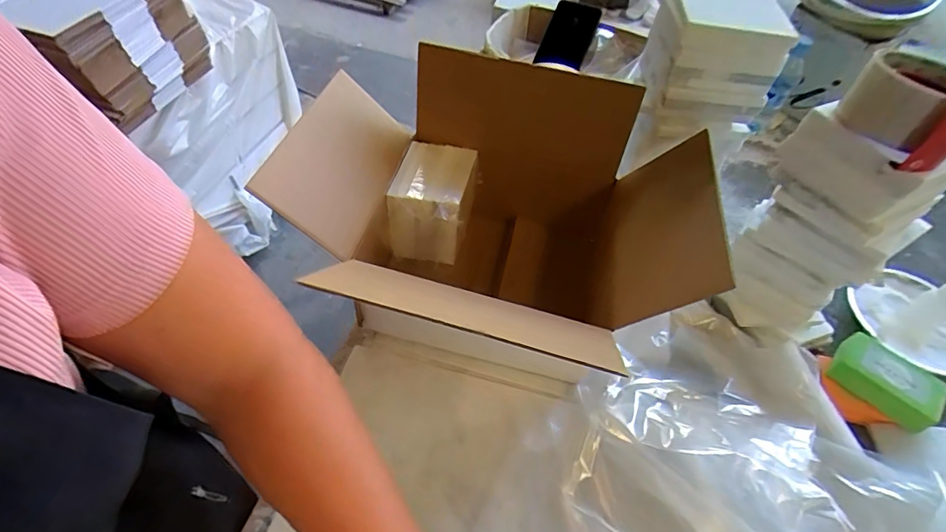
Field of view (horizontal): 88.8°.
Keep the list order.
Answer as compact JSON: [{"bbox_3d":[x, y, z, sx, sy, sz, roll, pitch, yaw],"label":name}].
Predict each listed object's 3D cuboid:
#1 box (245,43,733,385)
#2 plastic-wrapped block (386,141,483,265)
[{"bbox_3d":[0.024,-0.055,0.554,0.382,0.260,0.251,16,53,6],"label":"box"},{"bbox_3d":[-0.044,-0.073,0.567,0.082,0.090,0.121,10,50,8],"label":"plastic-wrapped block"}]

